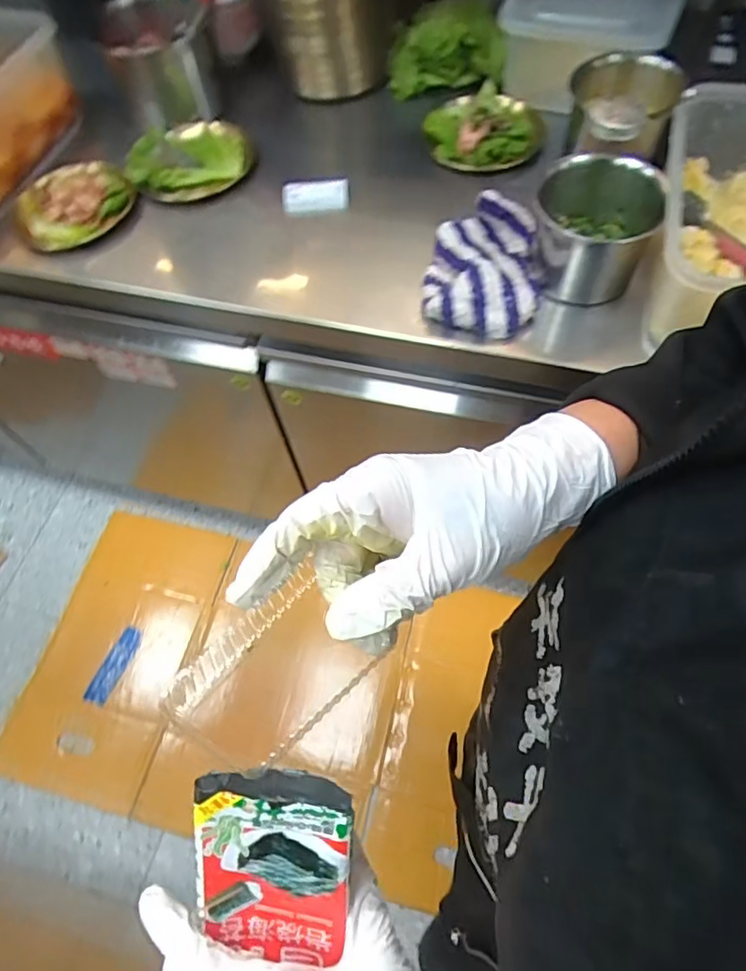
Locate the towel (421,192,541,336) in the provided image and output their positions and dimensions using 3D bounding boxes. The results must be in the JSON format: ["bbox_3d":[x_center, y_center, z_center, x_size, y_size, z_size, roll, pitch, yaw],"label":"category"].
[{"bbox_3d":[0.129,-0.259,0.665,0.131,0.041,0.187,12,64,10],"label":"towel"}]

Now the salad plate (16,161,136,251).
[{"bbox_3d":[-0.402,-0.378,0.786,0.148,0.048,0.148,1,63,5],"label":"salad plate"}]

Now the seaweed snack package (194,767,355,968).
[{"bbox_3d":[-0.045,0.171,0.267,0.068,0.020,0.089,5,103,4],"label":"seaweed snack package"}]

